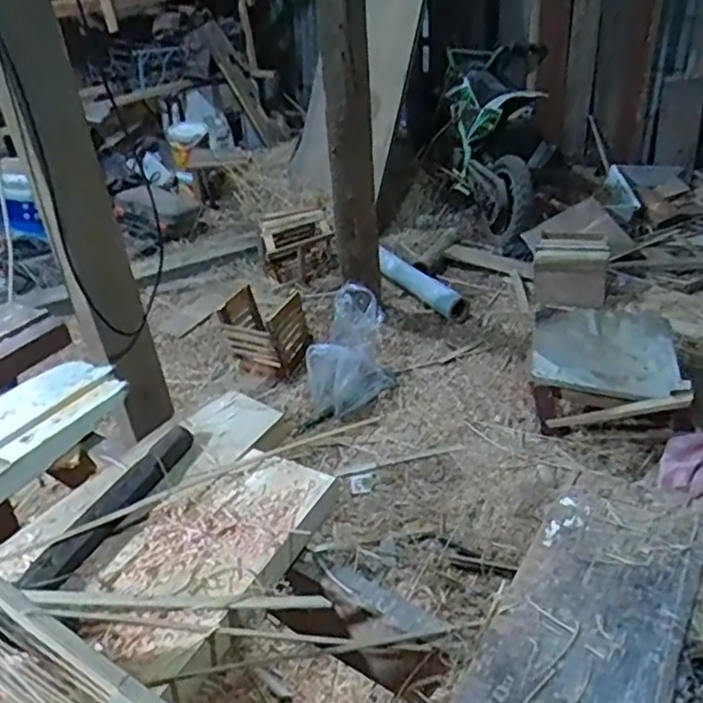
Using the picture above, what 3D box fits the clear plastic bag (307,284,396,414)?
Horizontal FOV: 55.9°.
[{"bbox_3d":[-0.009,-0.016,1.720,0.212,0.224,0.273,-5,33,0],"label":"clear plastic bag"}]

